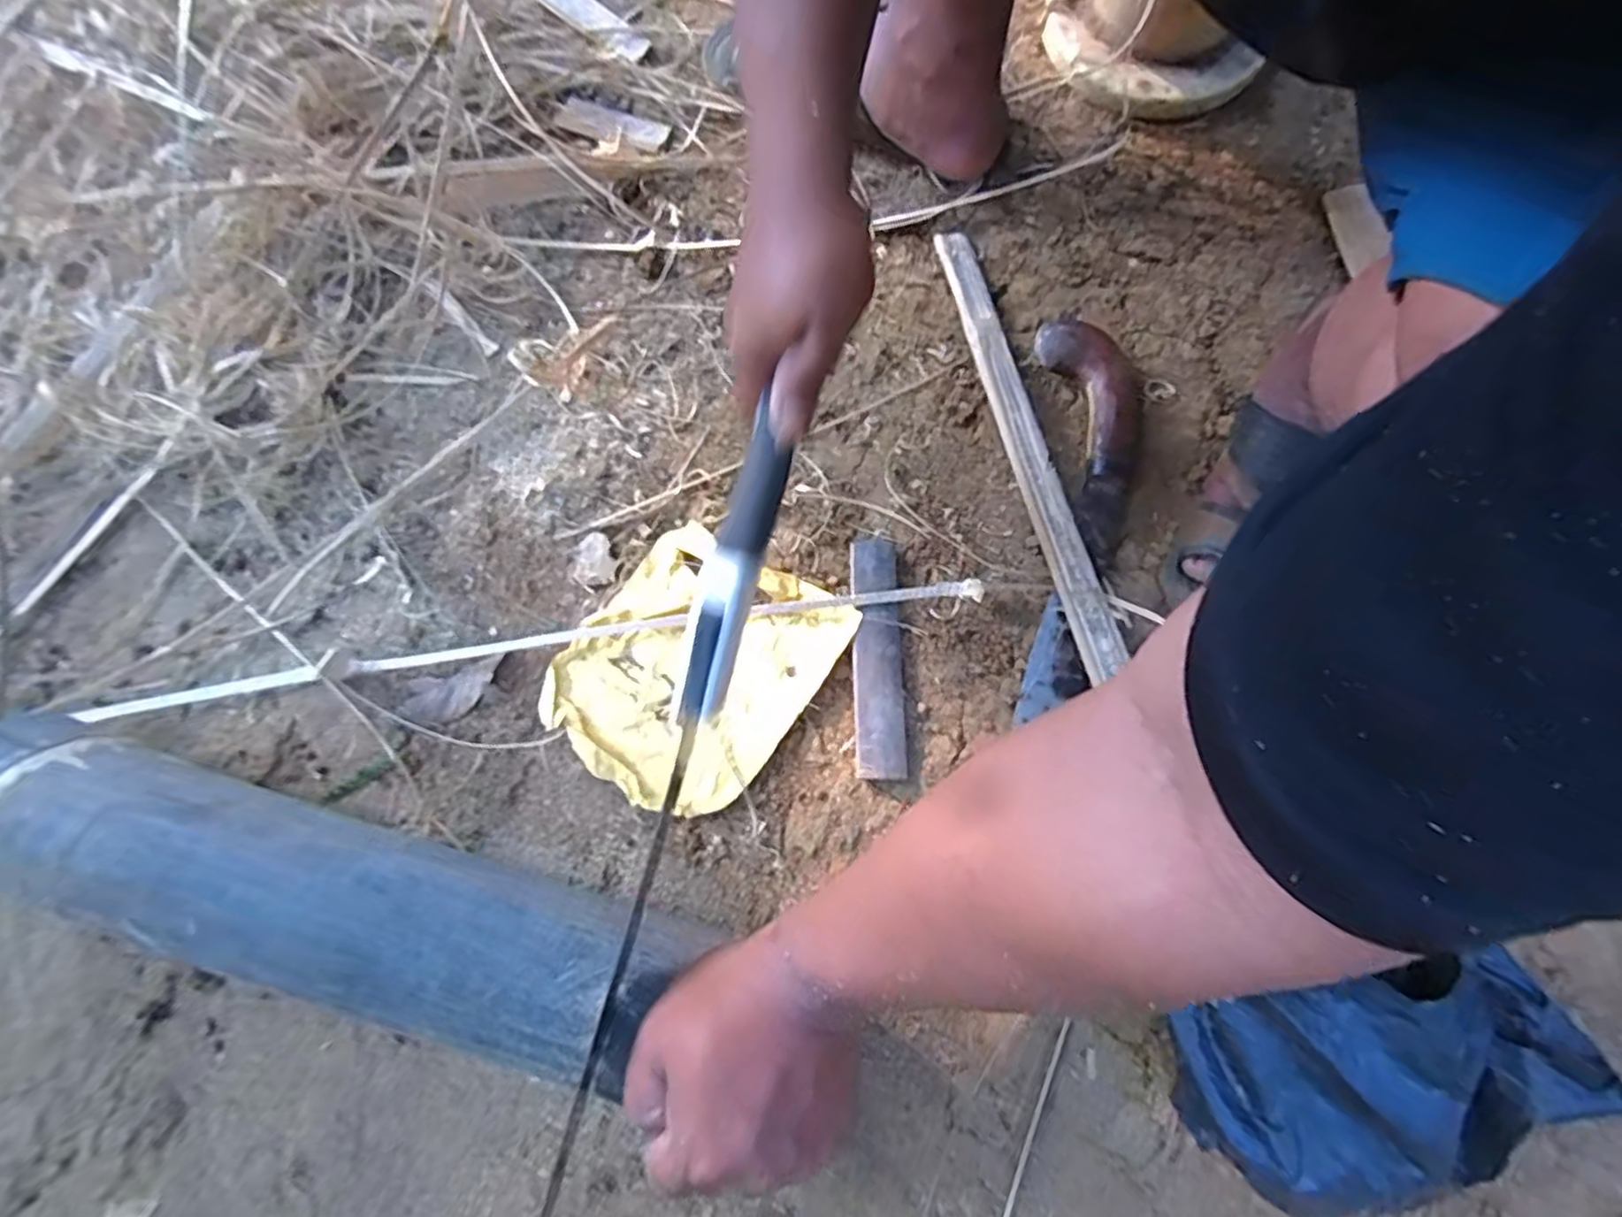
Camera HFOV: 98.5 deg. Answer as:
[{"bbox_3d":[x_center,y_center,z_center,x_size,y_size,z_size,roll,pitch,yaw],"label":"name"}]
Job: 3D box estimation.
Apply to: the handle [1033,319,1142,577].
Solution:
[{"bbox_3d":[0.219,-0.127,0.521,0.072,0.035,0.196,-6,73,-1],"label":"handle"}]

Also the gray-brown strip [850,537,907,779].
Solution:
[{"bbox_3d":[0.044,0.030,0.474,0.032,0.015,0.163,0,73,0],"label":"gray-brown strip"}]

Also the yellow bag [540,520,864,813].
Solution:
[{"bbox_3d":[-0.082,0.039,0.475,0.156,0.015,0.176,35,76,10],"label":"yellow bag"}]

